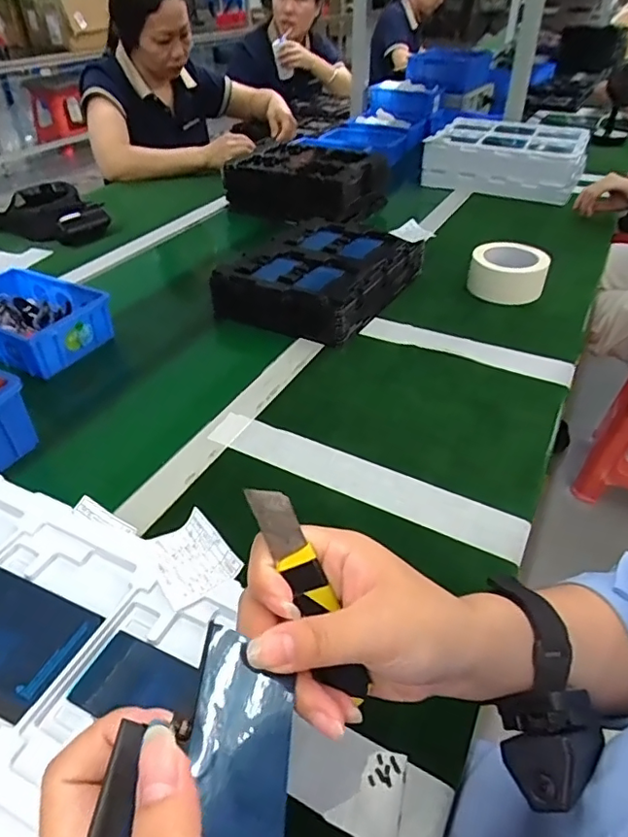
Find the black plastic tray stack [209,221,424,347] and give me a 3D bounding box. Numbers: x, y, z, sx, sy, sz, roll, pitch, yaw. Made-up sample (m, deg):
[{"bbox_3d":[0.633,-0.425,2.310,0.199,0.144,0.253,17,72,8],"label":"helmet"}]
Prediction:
[{"bbox_3d":[0.015,-0.218,0.821,0.218,0.068,0.266,24,45,26],"label":"black plastic tray stack"}]

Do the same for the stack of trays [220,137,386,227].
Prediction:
[{"bbox_3d":[-0.016,-0.518,1.165,0.296,0.111,0.225,18,43,20],"label":"stack of trays"}]

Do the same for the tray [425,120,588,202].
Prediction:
[{"bbox_3d":[0.460,-0.615,1.265,0.339,0.104,0.279,20,44,22],"label":"tray"}]

